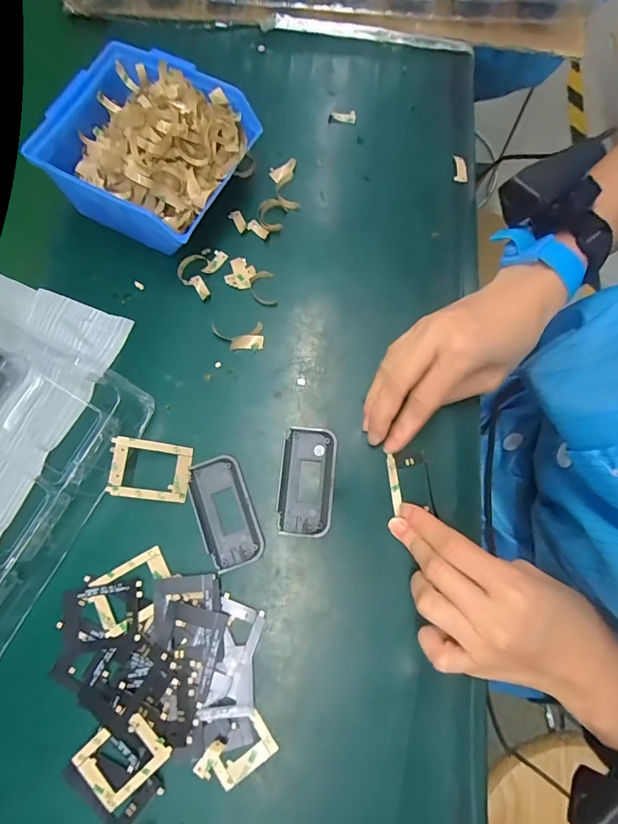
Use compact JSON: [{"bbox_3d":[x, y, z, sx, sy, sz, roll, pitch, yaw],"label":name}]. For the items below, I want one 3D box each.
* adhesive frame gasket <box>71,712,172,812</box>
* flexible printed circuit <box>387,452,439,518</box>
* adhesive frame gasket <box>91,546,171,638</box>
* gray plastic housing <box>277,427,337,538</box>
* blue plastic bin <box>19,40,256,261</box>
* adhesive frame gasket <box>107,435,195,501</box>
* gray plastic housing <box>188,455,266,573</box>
[{"bbox_3d":[-0.116,0.212,0.264,0.052,0.004,0.039,-45,81,0],"label":"adhesive frame gasket"},{"bbox_3d":[0.074,0.051,0.308,0.030,0.007,0.044,-5,76,-8],"label":"flexible printed circuit"},{"bbox_3d":[-0.118,0.124,0.290,0.053,0.004,0.045,-30,71,-7],"label":"adhesive frame gasket"},{"bbox_3d":[-0.001,0.049,0.307,0.038,0.010,0.075,5,76,1],"label":"gray plastic housing"},{"bbox_3d":[-0.128,-0.205,0.341,0.137,0.069,0.125,29,77,7],"label":"blue plastic bin"},{"bbox_3d":[-0.111,0.040,0.300,0.054,0.005,0.040,13,76,-24],"label":"adhesive frame gasket"},{"bbox_3d":[-0.059,0.070,0.302,0.038,0.006,0.076,-21,77,-5],"label":"gray plastic housing"}]

